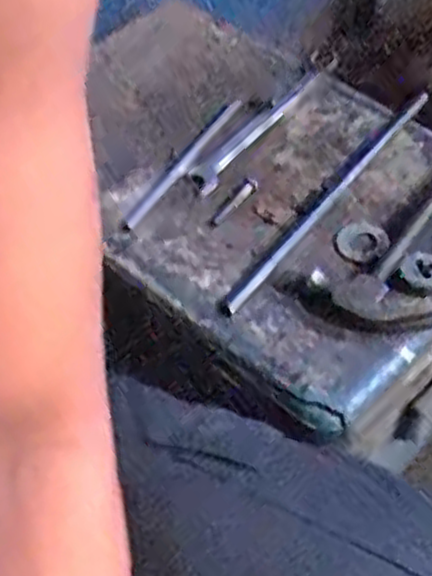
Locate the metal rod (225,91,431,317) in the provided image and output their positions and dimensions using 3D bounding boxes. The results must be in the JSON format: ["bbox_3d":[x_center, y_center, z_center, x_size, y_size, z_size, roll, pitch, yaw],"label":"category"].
[{"bbox_3d":[0.104,-0.084,0.686,0.014,0.009,0.311,32,61,21],"label":"metal rod"}]

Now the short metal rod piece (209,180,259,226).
[{"bbox_3d":[0.015,-0.076,0.691,0.014,0.006,0.065,32,61,22],"label":"short metal rod piece"}]

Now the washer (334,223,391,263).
[{"bbox_3d":[0.127,-0.039,0.668,0.046,0.007,0.044,-9,54,-8],"label":"washer"}]

